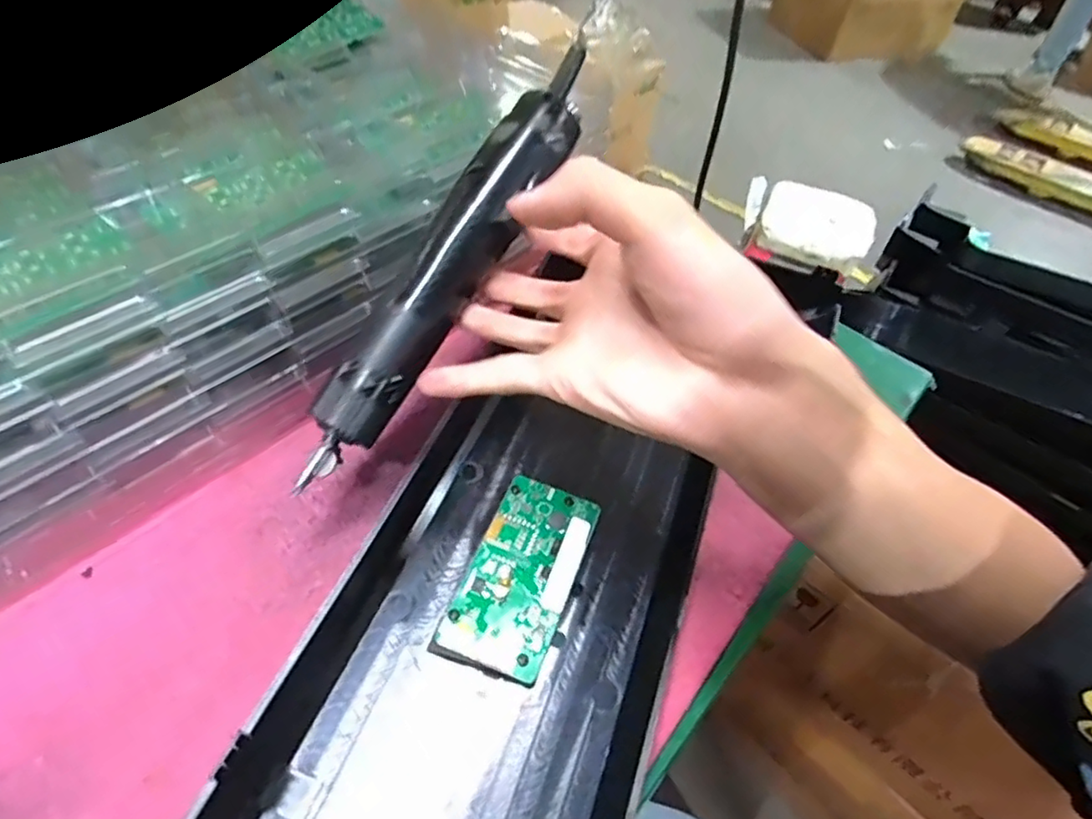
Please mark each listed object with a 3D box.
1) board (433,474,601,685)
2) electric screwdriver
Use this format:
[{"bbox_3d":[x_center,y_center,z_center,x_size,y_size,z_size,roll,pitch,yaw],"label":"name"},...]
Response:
[{"bbox_3d":[-0.010,0.076,0.301,0.047,0.008,0.094,19,52,11],"label":"board"},{"bbox_3d":[-0.040,-0.073,0.305,0.032,0.036,0.244,27,78,16],"label":"electric screwdriver"}]

